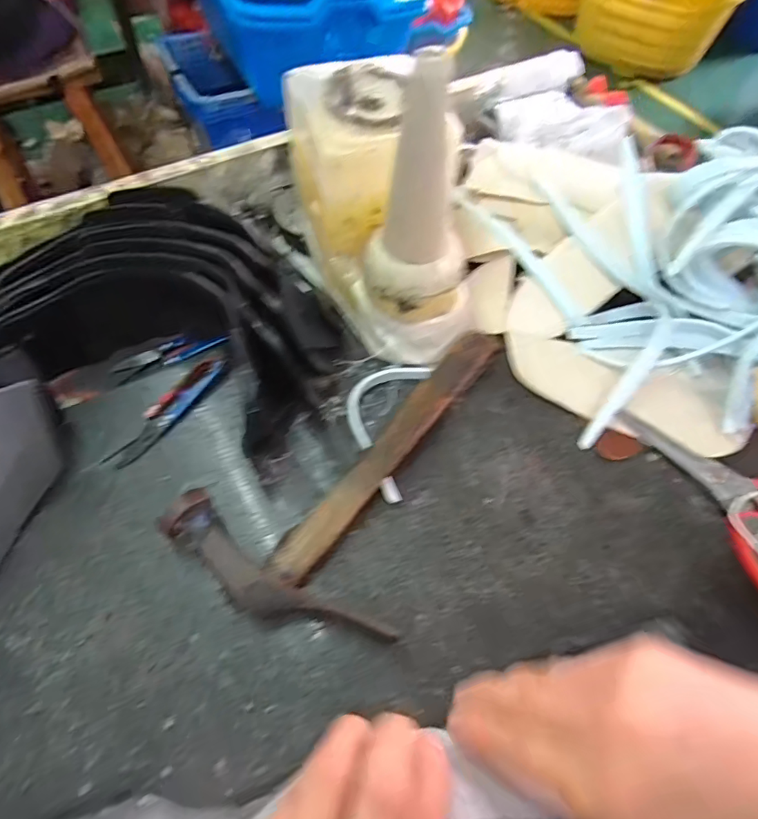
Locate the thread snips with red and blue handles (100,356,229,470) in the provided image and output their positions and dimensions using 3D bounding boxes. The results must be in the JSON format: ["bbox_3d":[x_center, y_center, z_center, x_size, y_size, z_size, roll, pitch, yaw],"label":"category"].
[{"bbox_3d":[-0.148,0.000,0.350,0.022,0.012,0.100,32,64,15],"label":"thread snips with red and blue handles"}]

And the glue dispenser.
[{"bbox_3d":[0.001,-0.156,0.335,0.083,0.174,0.192,-23,63,-15],"label":"glue dispenser"}]

